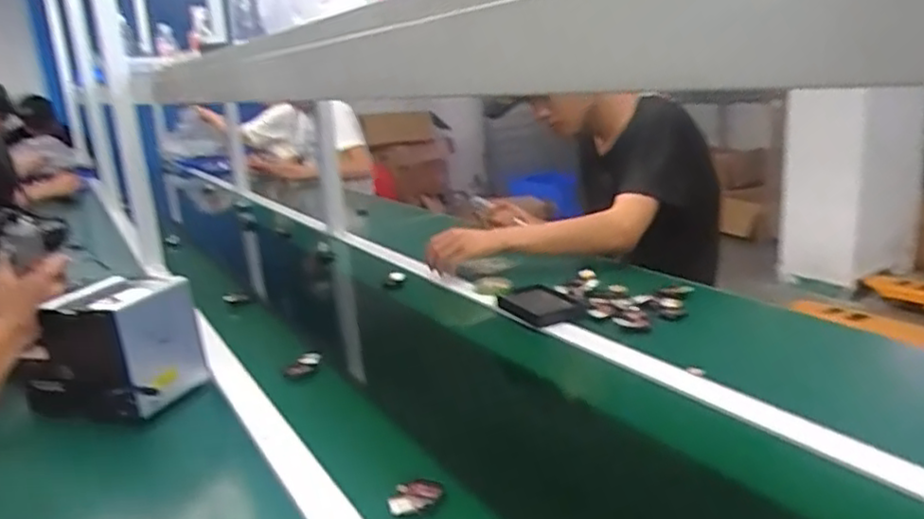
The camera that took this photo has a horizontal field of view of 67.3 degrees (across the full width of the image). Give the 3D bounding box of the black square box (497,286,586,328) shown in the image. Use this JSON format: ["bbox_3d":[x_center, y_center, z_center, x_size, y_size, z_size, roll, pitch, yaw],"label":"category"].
[{"bbox_3d":[0.132,0.074,1.125,0.090,0.025,0.160,-19,18,-17],"label":"black square box"}]

